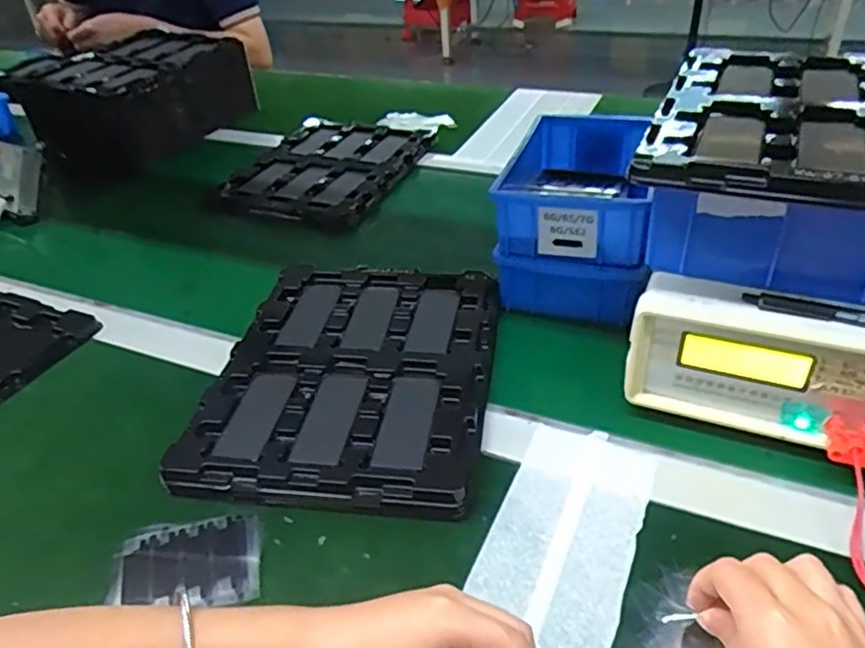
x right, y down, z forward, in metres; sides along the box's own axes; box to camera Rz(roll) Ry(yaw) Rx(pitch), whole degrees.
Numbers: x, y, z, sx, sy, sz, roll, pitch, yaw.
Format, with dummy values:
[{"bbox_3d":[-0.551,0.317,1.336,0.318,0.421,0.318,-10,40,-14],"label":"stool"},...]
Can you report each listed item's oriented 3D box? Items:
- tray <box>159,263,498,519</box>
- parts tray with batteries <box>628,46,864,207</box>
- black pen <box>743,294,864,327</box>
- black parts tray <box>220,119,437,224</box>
[{"bbox_3d":[-0.064,0.038,0.550,0.221,0.026,0.272,2,37,11],"label":"tray"},{"bbox_3d":[0.271,-0.144,0.446,0.213,0.014,0.262,13,40,23],"label":"parts tray with batteries"},{"bbox_3d":[0.269,-0.002,0.406,0.136,0.006,0.011,12,40,23],"label":"black pen"},{"bbox_3d":[-0.153,-0.219,0.947,0.237,0.037,0.285,9,39,19],"label":"black parts tray"}]

